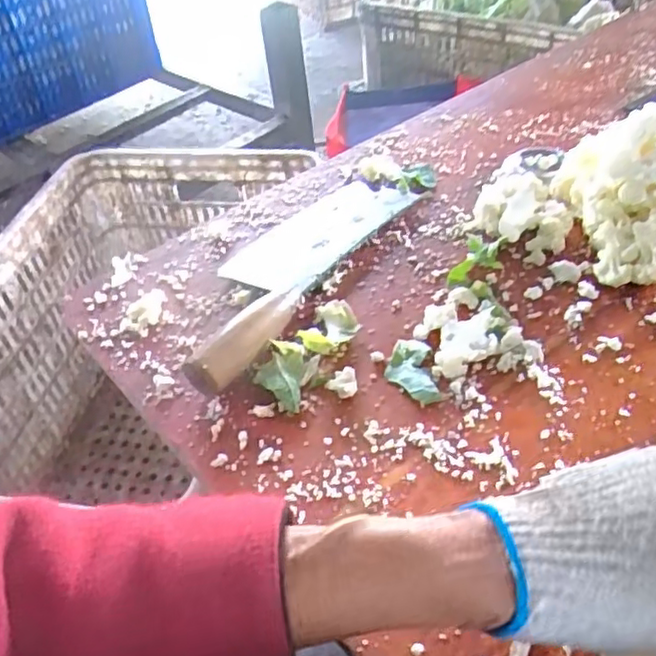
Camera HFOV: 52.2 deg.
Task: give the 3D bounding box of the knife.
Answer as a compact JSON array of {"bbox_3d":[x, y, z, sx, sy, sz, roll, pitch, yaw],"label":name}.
[{"bbox_3d":[-0.034,-0.054,0.505,0.084,0.031,0.257,21,51,27],"label":"knife"}]

